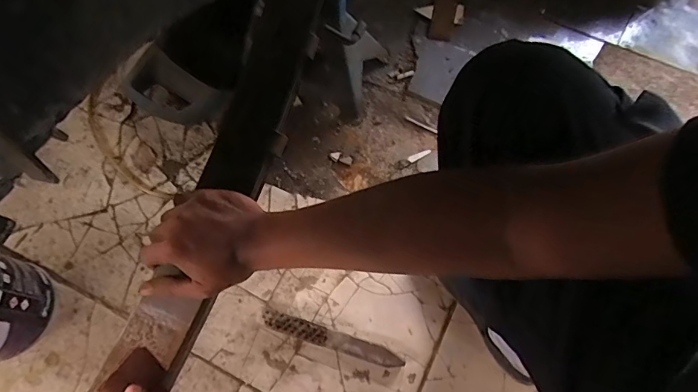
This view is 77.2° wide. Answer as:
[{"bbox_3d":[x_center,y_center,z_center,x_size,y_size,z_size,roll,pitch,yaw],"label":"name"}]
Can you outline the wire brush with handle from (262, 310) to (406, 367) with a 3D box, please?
[{"bbox_3d":[-0.027,0.220,0.673,0.219,0.029,0.027,16,69,7],"label":"wire brush with handle"}]

